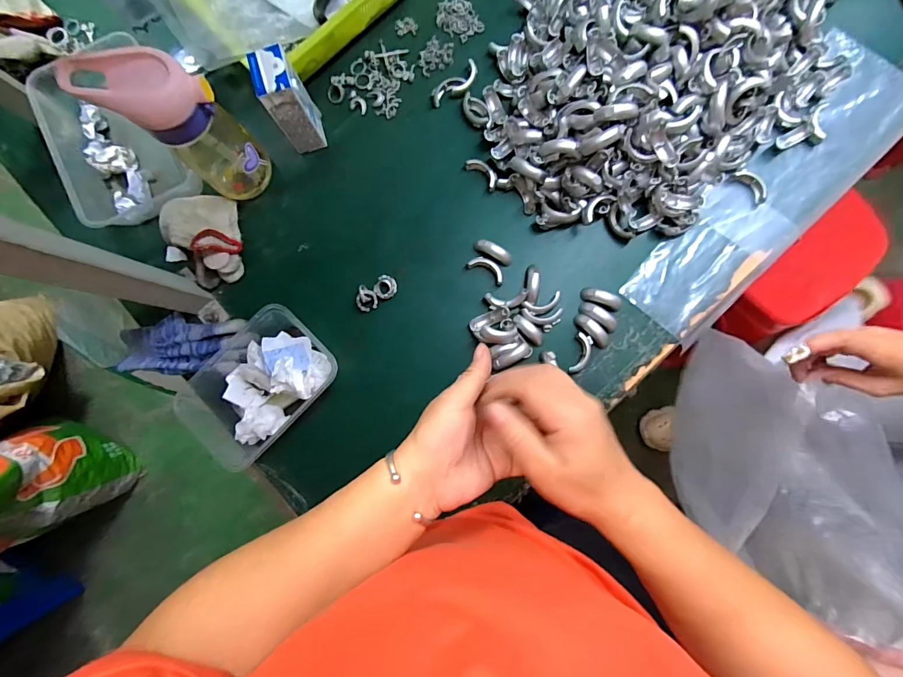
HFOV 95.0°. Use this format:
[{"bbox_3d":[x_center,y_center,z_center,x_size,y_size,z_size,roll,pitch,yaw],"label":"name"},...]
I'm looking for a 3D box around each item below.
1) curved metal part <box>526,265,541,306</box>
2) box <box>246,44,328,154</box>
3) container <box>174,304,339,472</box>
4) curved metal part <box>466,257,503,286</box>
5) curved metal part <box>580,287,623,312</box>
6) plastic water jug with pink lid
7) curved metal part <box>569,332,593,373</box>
[{"bbox_3d":[0.100,-0.064,0.503,0.017,0.015,0.048,3,86,3],"label":"curved metal part"},{"bbox_3d":[-0.185,-0.269,0.482,0.044,0.120,0.055,-11,85,2],"label":"box"},{"bbox_3d":[-0.219,0.053,0.476,0.126,0.057,0.174,45,89,5],"label":"container"},{"bbox_3d":[0.044,-0.086,0.504,0.047,0.014,0.022,30,88,5],"label":"curved metal part"},{"bbox_3d":[0.181,-0.049,0.492,0.049,0.015,0.021,19,87,4],"label":"curved metal part"},{"bbox_3d":[-0.272,-0.218,0.434,0.080,0.183,0.066,23,88,4],"label":"plastic water jug with pink lid"},{"bbox_3d":[0.157,0.018,0.494,0.020,0.014,0.048,12,87,4],"label":"curved metal part"}]

